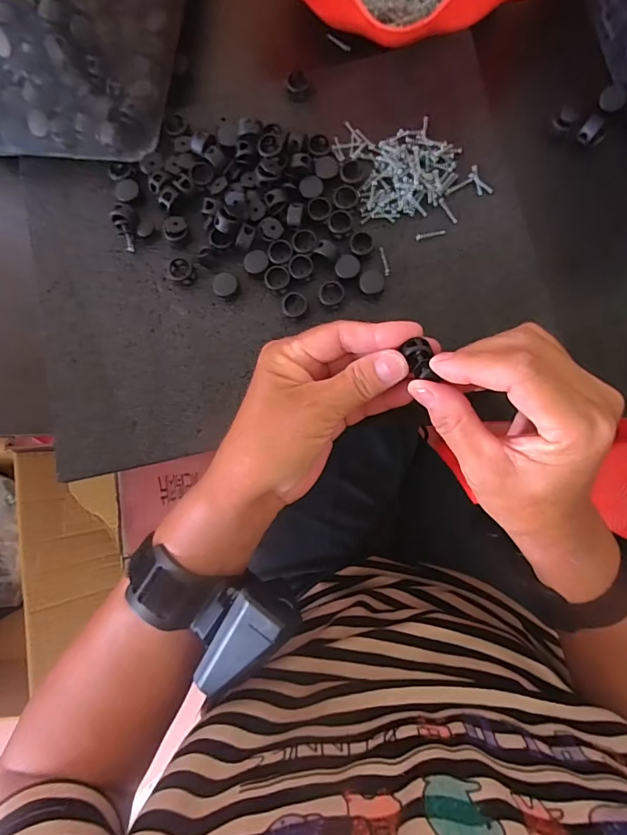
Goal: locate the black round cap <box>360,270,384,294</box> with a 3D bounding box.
[{"bbox_3d":[0.039,-0.090,0.289,0.016,0.008,0.016,0,83,3],"label":"black round cap"}]

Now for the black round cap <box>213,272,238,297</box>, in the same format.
[{"bbox_3d":[-0.059,-0.089,0.296,0.015,0.010,0.016,0,83,3],"label":"black round cap"}]

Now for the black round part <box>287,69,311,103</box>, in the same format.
[{"bbox_3d":[-0.011,-0.236,0.309,0.015,0.008,0.017,-8,83,2],"label":"black round part"}]

